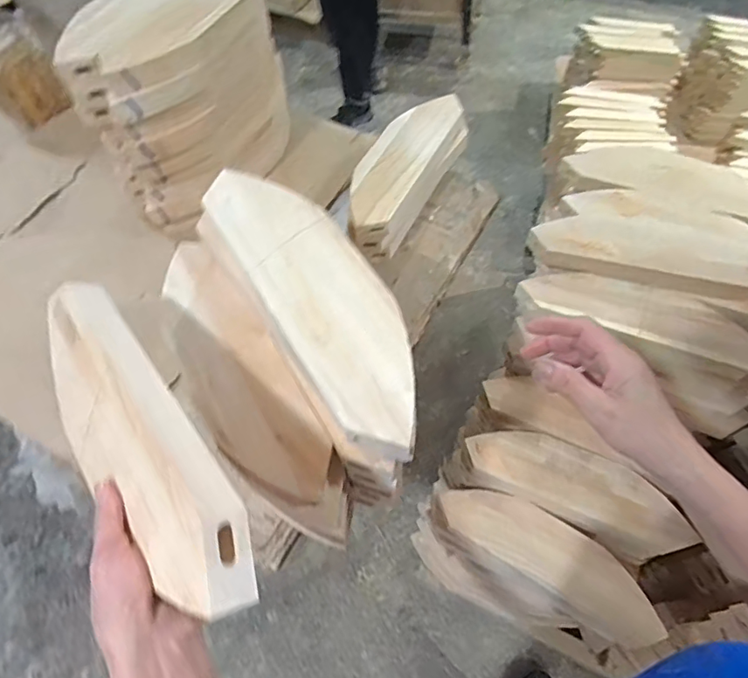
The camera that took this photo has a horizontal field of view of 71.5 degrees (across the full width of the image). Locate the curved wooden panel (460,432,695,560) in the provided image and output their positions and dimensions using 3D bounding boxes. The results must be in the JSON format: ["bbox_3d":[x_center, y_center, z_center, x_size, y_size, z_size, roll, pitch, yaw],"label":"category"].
[{"bbox_3d":[0.282,0.213,0.769,0.295,0.050,0.103,25,63,16],"label":"curved wooden panel"}]

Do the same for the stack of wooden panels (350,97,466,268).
[{"bbox_3d":[0.047,-0.262,0.824,0.104,0.084,0.322,24,62,16],"label":"stack of wooden panels"}]

